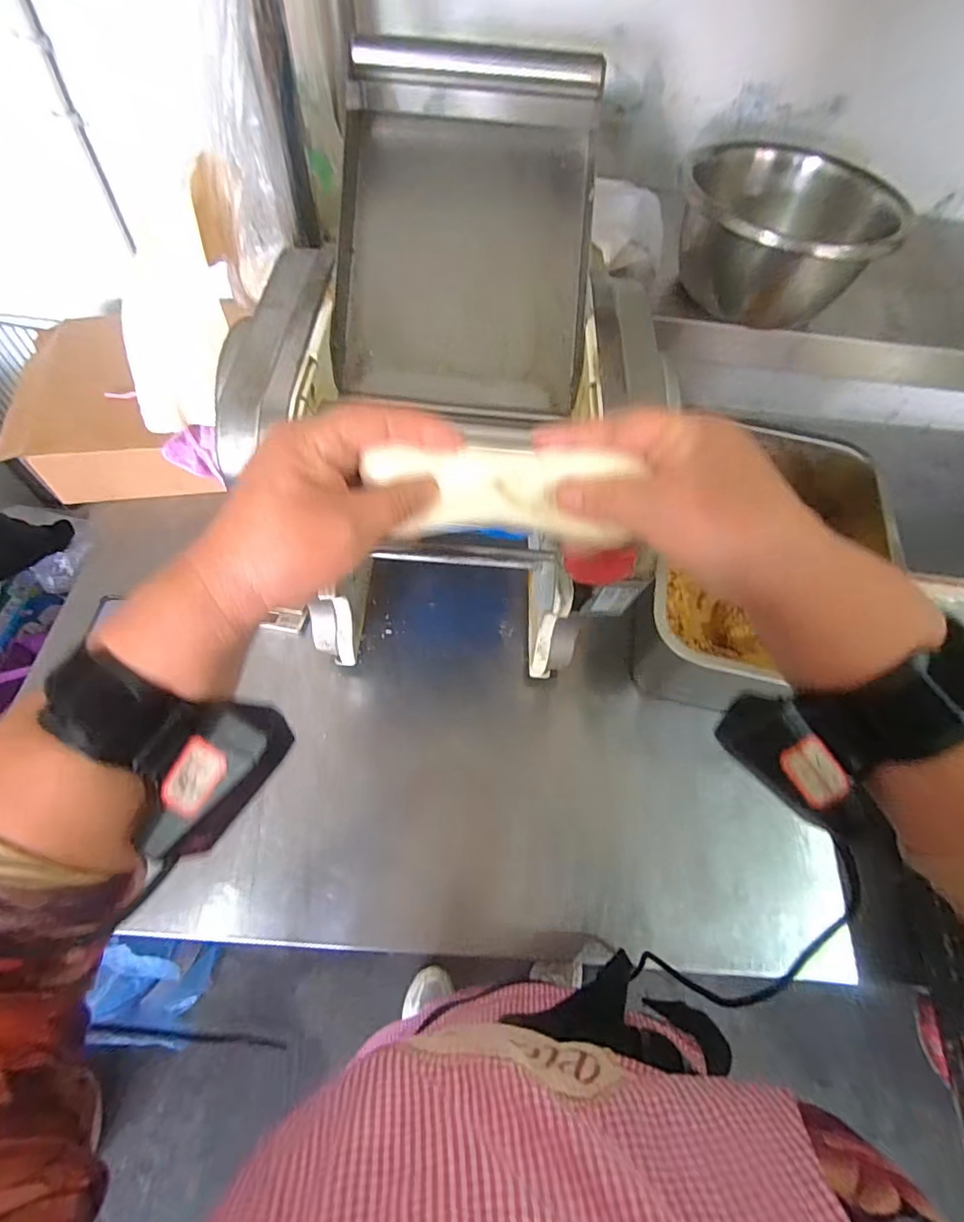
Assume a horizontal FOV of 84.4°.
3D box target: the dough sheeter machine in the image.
[{"bbox_3d":[-0.018,-0.159,0.505,0.289,0.461,0.289,6,59,-1],"label":"dough sheeter machine"}]

